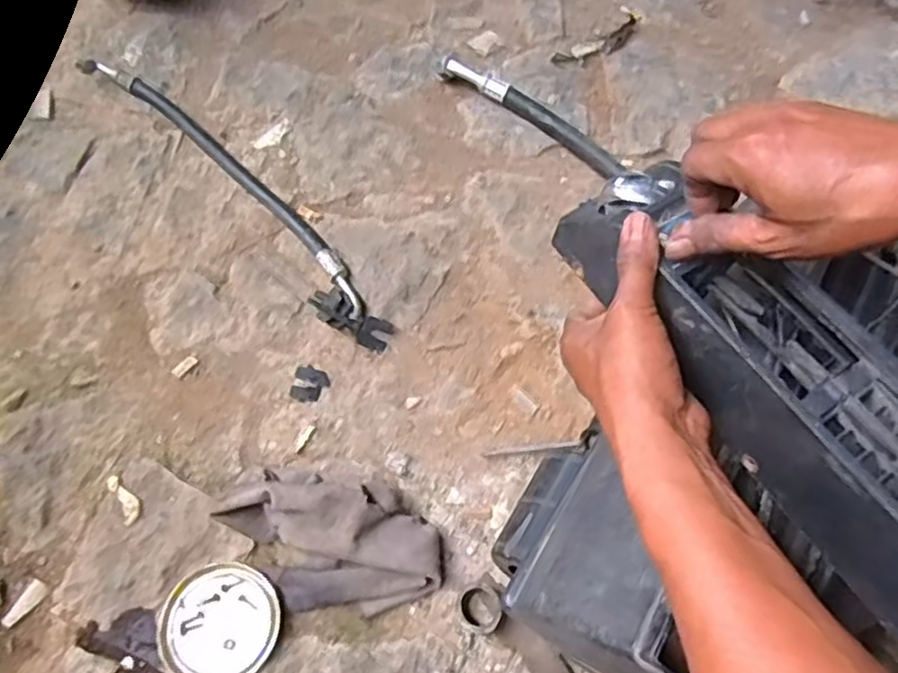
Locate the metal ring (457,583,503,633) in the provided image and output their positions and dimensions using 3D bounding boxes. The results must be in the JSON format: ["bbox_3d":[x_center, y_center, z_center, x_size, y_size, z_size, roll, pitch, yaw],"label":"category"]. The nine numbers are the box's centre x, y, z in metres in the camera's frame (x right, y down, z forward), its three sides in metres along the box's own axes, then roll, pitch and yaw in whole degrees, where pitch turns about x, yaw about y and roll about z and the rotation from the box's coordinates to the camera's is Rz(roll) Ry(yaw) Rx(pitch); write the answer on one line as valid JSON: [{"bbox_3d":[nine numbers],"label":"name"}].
[{"bbox_3d":[0.028,0.248,0.662,0.039,0.020,0.042,-6,68,-3],"label":"metal ring"}]

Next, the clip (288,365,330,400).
[{"bbox_3d":[-0.148,0.051,0.774,0.038,0.006,0.038,21,70,8],"label":"clip"}]

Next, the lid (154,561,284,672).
[{"bbox_3d":[-0.208,0.260,0.657,0.102,0.018,0.103,0,68,0],"label":"lid"}]

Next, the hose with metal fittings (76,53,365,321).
[{"bbox_3d":[-0.260,-0.192,0.862,0.485,0.032,0.052,41,73,14],"label":"hose with metal fittings"}]

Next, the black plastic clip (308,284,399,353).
[{"bbox_3d":[-0.105,-0.022,0.790,0.095,0.021,0.038,32,71,-3],"label":"black plastic clip"}]

